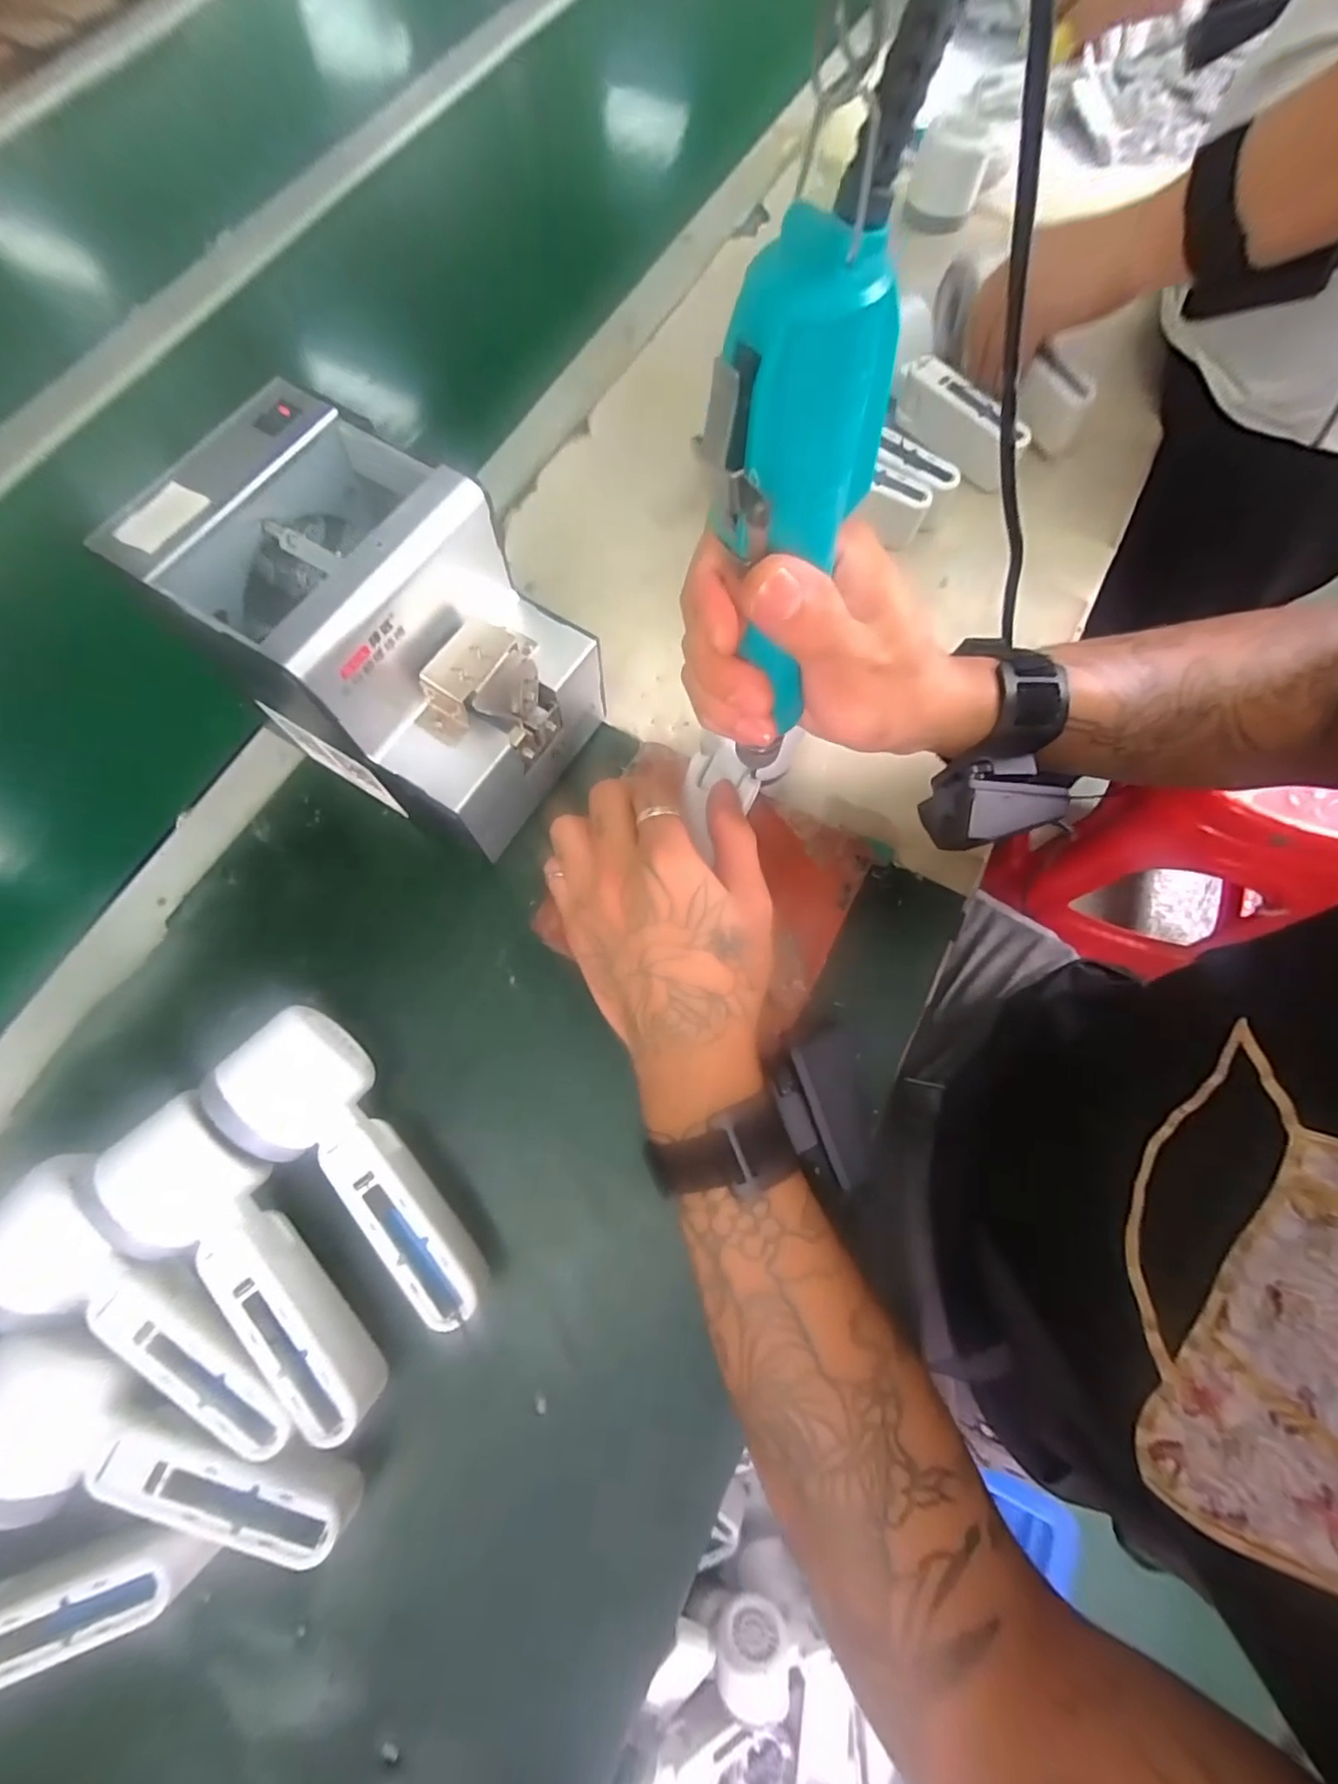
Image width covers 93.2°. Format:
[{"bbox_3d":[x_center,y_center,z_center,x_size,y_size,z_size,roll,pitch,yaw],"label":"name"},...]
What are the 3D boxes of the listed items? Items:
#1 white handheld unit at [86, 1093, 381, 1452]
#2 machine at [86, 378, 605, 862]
[{"bbox_3d":[-0.186,0.166,0.287,0.159,0.051,0.053,38,76,11],"label":"white handheld unit"},{"bbox_3d":[-0.139,-0.128,0.335,0.165,0.146,0.116,30,74,9],"label":"machine"}]

